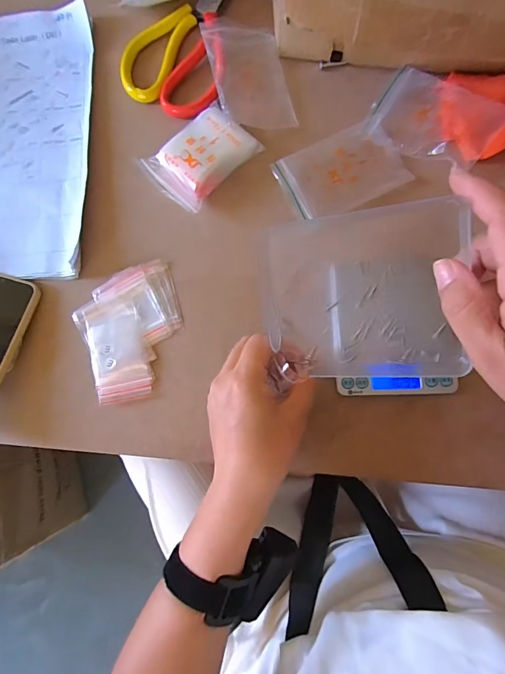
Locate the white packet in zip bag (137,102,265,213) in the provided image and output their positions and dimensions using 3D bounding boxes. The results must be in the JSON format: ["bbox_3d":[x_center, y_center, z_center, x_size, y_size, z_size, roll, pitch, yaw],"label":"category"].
[{"bbox_3d":[-0.049,-0.179,0.379,0.103,0.021,0.072,-42,82,-2],"label":"white packet in zip bag"}]

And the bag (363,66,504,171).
[{"bbox_3d":[0.203,-0.218,0.370,0.163,0.017,0.095,13,84,5],"label":"bag"}]

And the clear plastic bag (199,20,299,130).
[{"bbox_3d":[-0.004,-0.273,0.395,0.075,0.008,0.127,-13,83,-11],"label":"clear plastic bag"}]

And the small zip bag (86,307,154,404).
[{"bbox_3d":[-0.129,0.018,0.370,0.052,0.004,0.086,-14,82,2],"label":"small zip bag"}]

